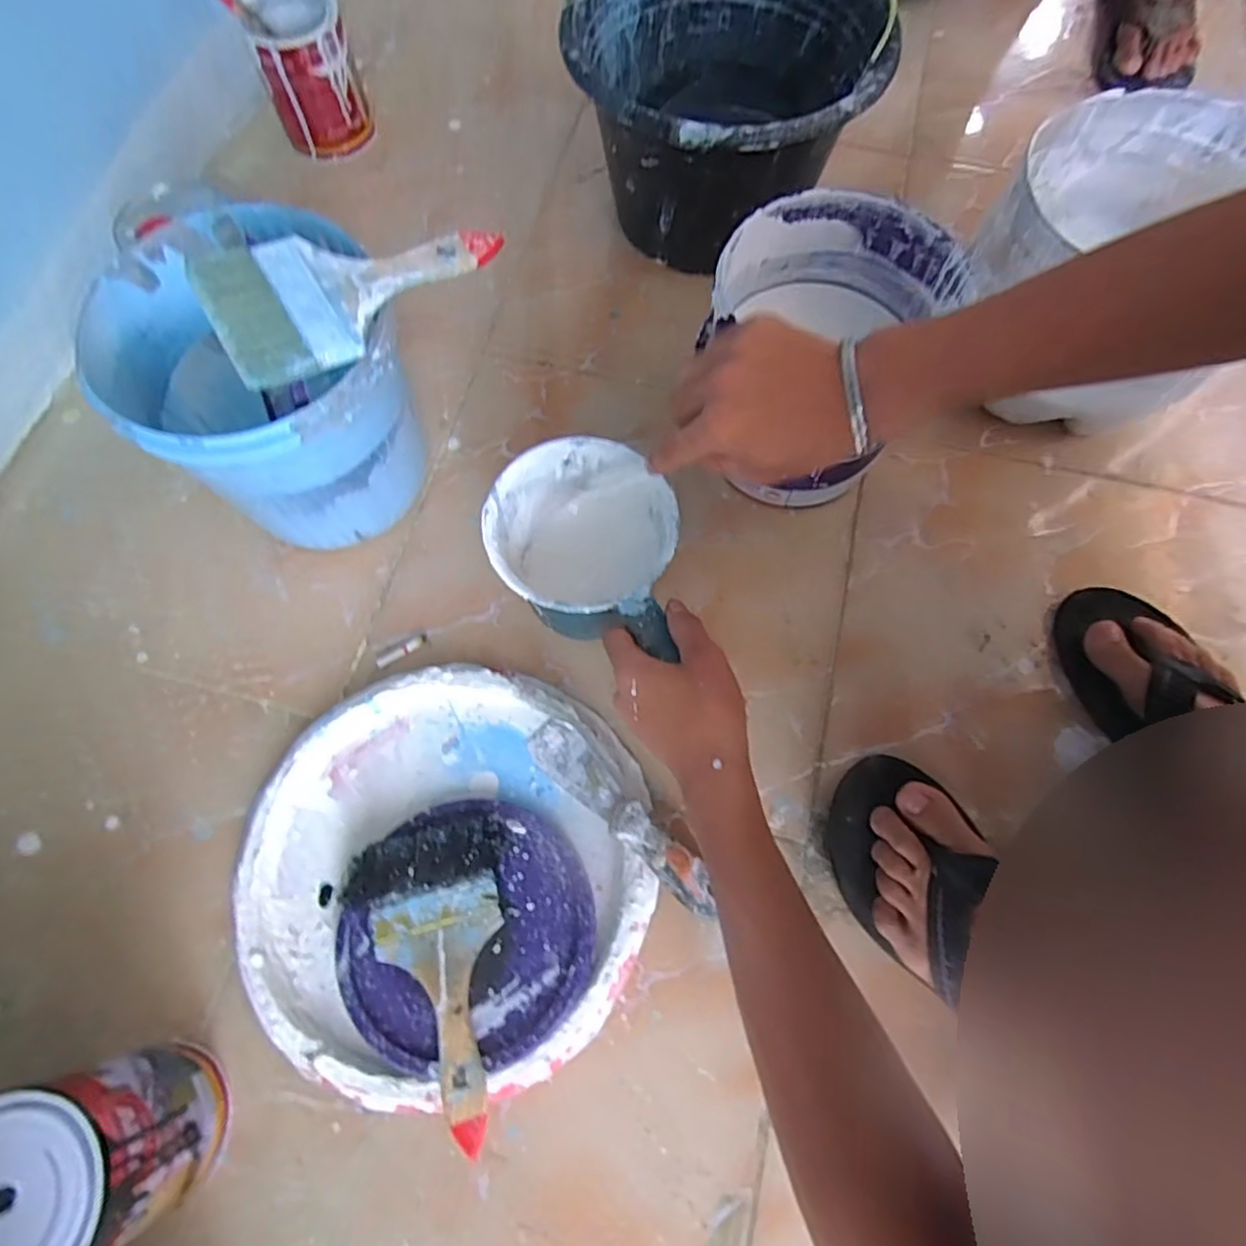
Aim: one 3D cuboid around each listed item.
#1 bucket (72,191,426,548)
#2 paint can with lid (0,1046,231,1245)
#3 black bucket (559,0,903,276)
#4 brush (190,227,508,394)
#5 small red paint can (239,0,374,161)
[{"bbox_3d":[-0.271,-0.175,0.554,0.203,0.202,0.215,-21,71,-8],"label":"bucket"},{"bbox_3d":[-0.324,0.323,0.402,0.100,0.136,0.097,0,70,0],"label":"paint can with lid"},{"bbox_3d":[0.094,-0.509,0.687,0.278,0.193,0.288,0,70,0],"label":"black bucket"},{"bbox_3d":[-0.173,-0.228,0.448,0.193,0.037,0.094,-26,72,-10],"label":"brush"},{"bbox_3d":[-0.351,-0.623,0.761,0.099,0.126,0.105,-13,70,-5],"label":"small red paint can"}]

